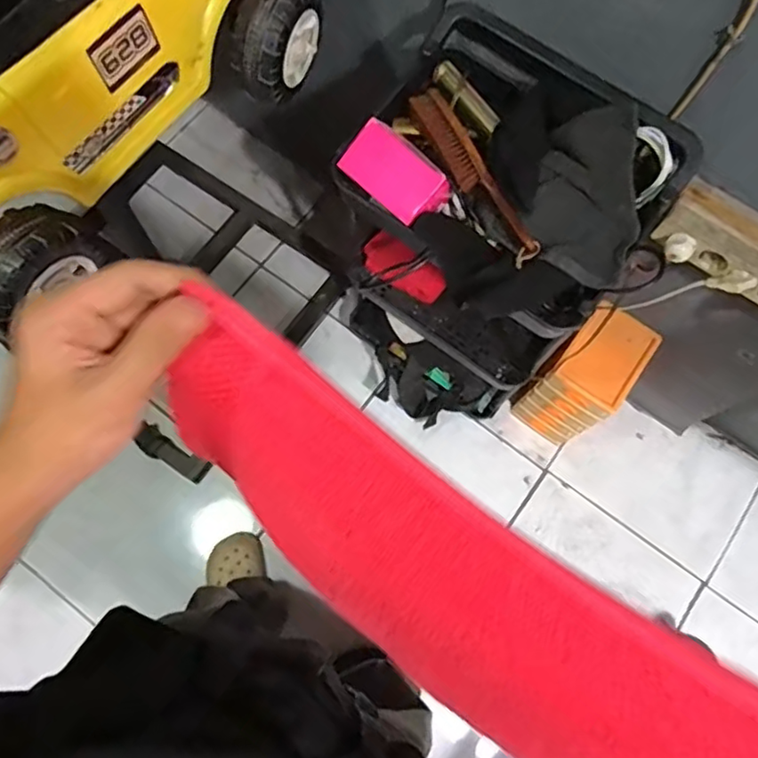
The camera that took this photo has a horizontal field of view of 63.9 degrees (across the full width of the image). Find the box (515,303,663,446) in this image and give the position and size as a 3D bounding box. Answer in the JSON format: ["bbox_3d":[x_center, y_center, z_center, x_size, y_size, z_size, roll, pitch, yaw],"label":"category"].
[{"bbox_3d":[0.402,0.005,1.214,0.142,0.303,0.184,34,76,8],"label":"box"}]

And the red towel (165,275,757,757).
[{"bbox_3d":[0.029,0.095,0.267,0.306,0.118,0.015,36,35,11],"label":"red towel"}]

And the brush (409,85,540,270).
[{"bbox_3d":[0.115,-0.251,0.738,0.034,0.046,0.261,-27,76,-9],"label":"brush"}]

